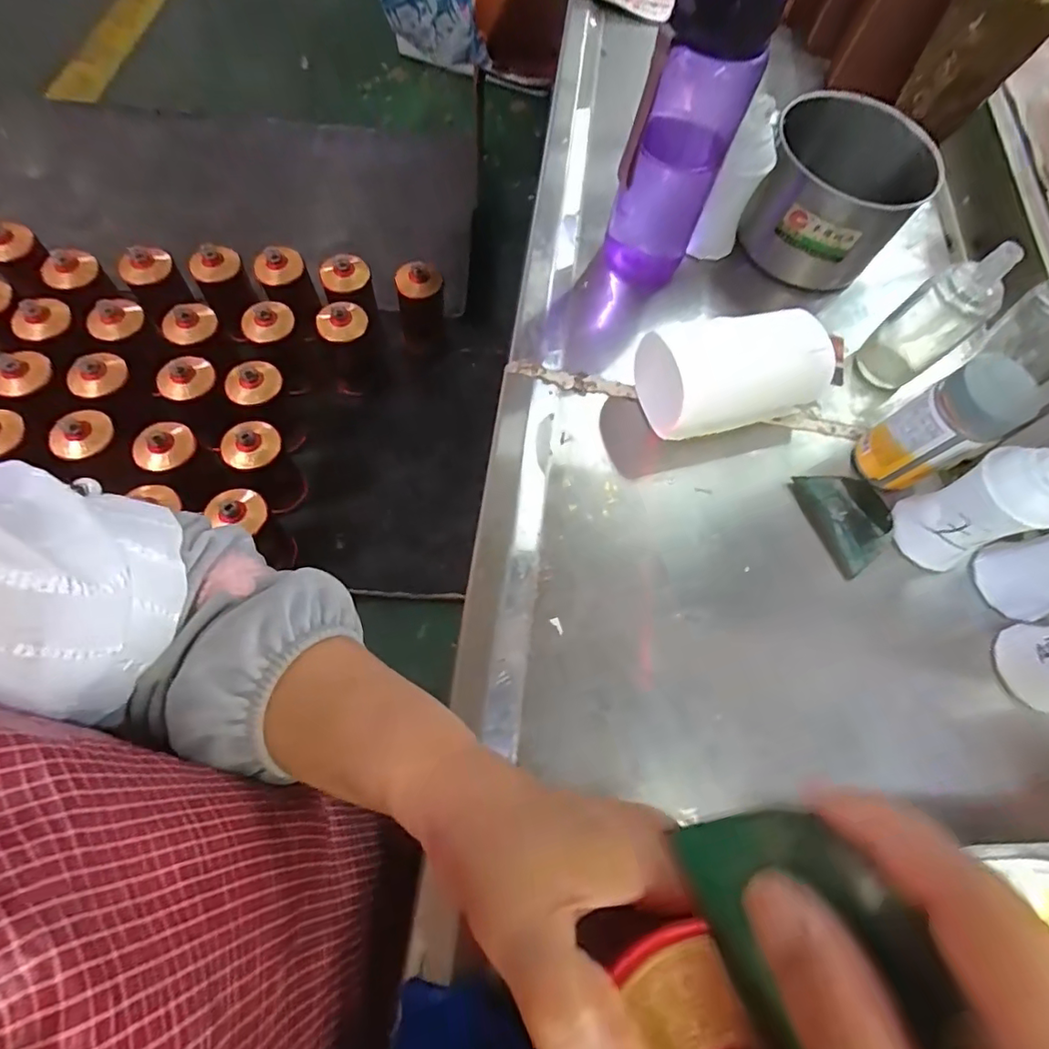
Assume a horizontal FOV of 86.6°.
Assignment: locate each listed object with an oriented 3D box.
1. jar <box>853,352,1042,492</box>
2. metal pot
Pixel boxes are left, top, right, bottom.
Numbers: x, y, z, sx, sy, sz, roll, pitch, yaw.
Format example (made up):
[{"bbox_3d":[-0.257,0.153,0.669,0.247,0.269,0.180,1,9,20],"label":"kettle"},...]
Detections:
[{"bbox_3d":[0.295,-0.069,0.394,0.053,0.105,0.055,2,67,-4],"label":"jar"},{"bbox_3d":[0.266,-0.284,0.495,0.131,0.105,0.115,33,68,9],"label":"metal pot"}]

